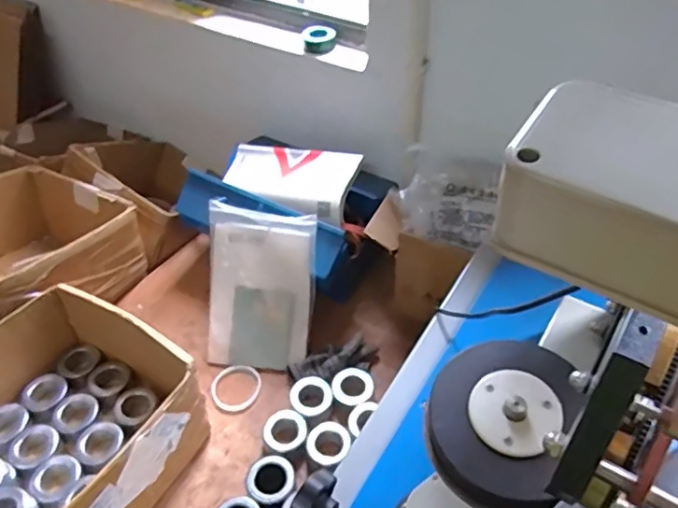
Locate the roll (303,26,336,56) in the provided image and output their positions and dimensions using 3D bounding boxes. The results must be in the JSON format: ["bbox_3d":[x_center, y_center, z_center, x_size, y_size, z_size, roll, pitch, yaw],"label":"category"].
[{"bbox_3d":[-0.037,-0.403,1.071,0.060,0.032,0.056,-1,45,1],"label":"roll"}]

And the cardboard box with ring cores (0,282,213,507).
[{"bbox_3d":[-0.407,0.250,0.836,0.330,0.160,0.343,23,50,23],"label":"cardboard box with ring cores"}]

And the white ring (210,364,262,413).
[{"bbox_3d":[-0.176,0.228,0.977,0.085,0.019,0.081,-1,45,1],"label":"white ring"}]

